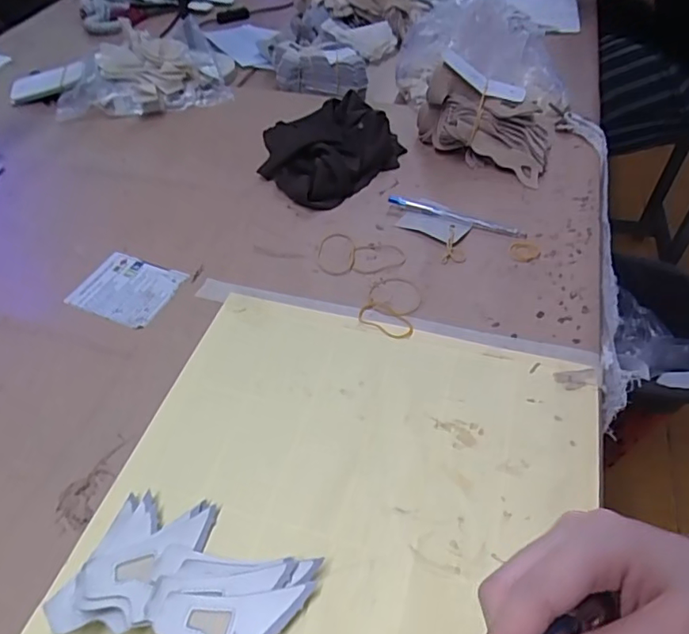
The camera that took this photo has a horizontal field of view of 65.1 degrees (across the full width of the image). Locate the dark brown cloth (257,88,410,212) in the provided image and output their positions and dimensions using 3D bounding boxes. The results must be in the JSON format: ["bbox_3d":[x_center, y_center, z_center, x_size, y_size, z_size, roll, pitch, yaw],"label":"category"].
[{"bbox_3d":[-0.022,-0.197,0.622,0.158,0.043,0.133,-37,57,-27],"label":"dark brown cloth"}]

